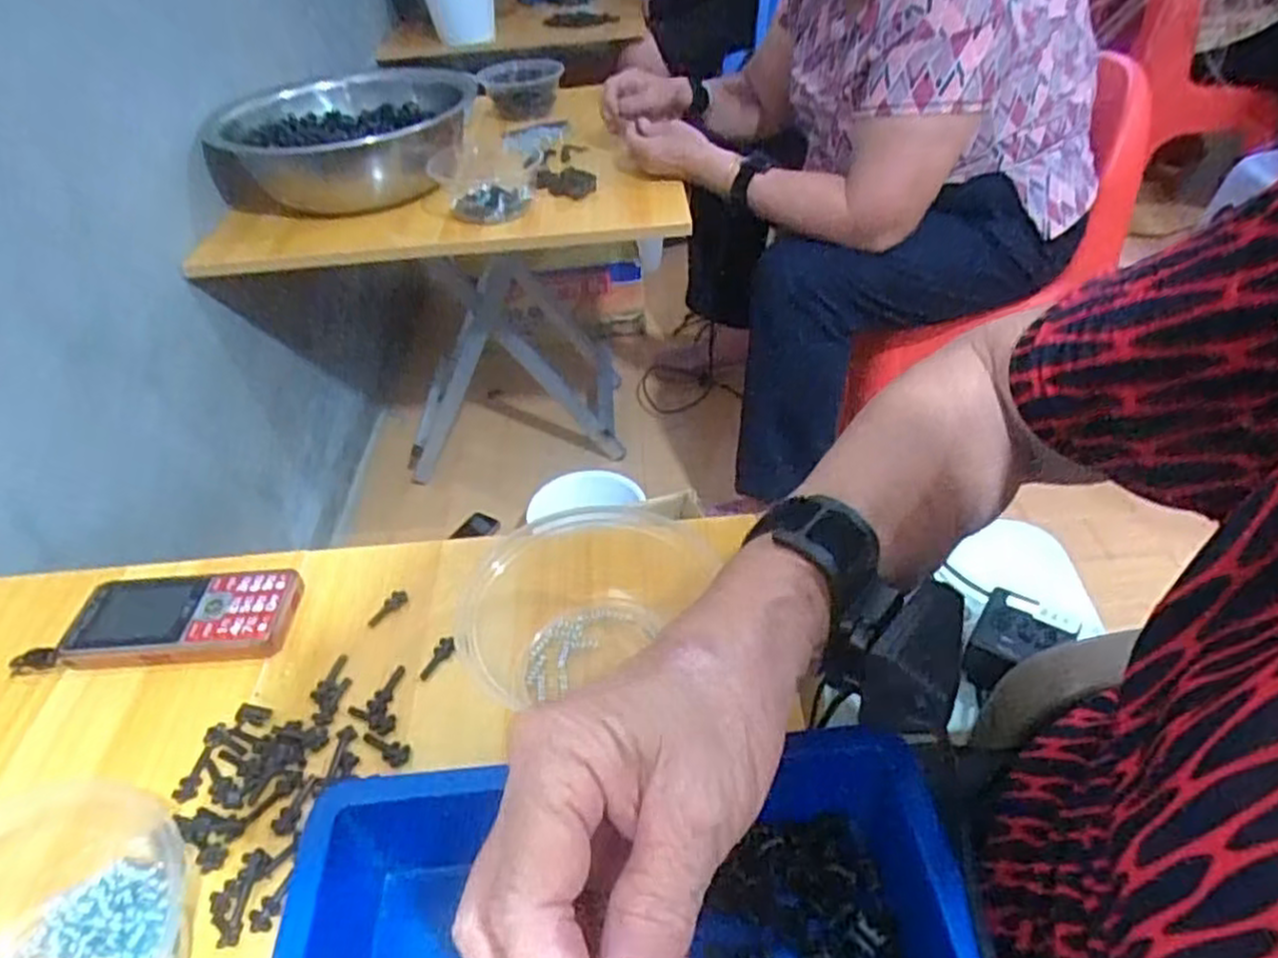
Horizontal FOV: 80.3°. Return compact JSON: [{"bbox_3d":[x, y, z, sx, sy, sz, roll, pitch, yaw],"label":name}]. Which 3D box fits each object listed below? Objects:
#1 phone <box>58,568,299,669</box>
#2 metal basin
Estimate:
[{"bbox_3d":[-0.274,0.085,0.455,0.130,0.020,0.063,-3,41,2],"label":"phone"},{"bbox_3d":[-0.395,-0.456,1.030,0.305,0.111,0.305,-3,41,2],"label":"metal basin"}]

